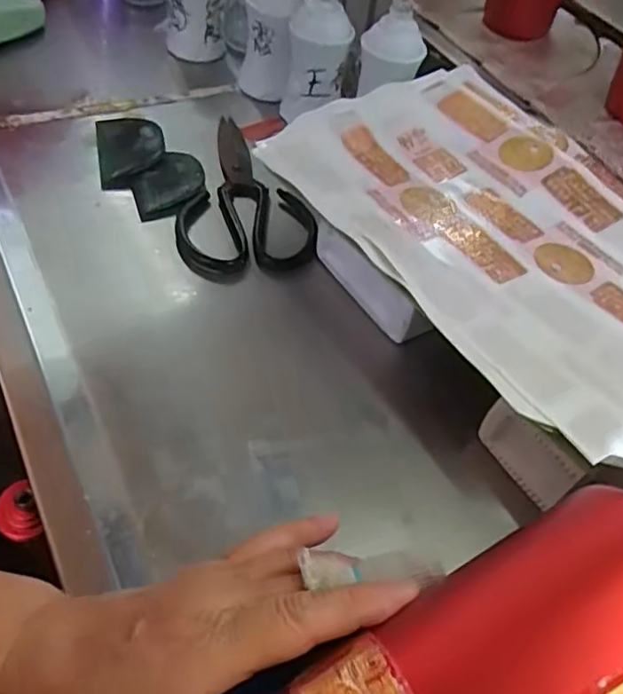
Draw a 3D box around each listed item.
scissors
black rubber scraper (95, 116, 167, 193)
[{"bbox_3d":[-0.061,-0.125,0.512,0.102,0.014,0.173,-9,54,-13],"label":"scissors"},{"bbox_3d":[-0.153,-0.169,0.538,0.054,0.016,0.093,-8,54,-12],"label":"black rubber scraper"}]

